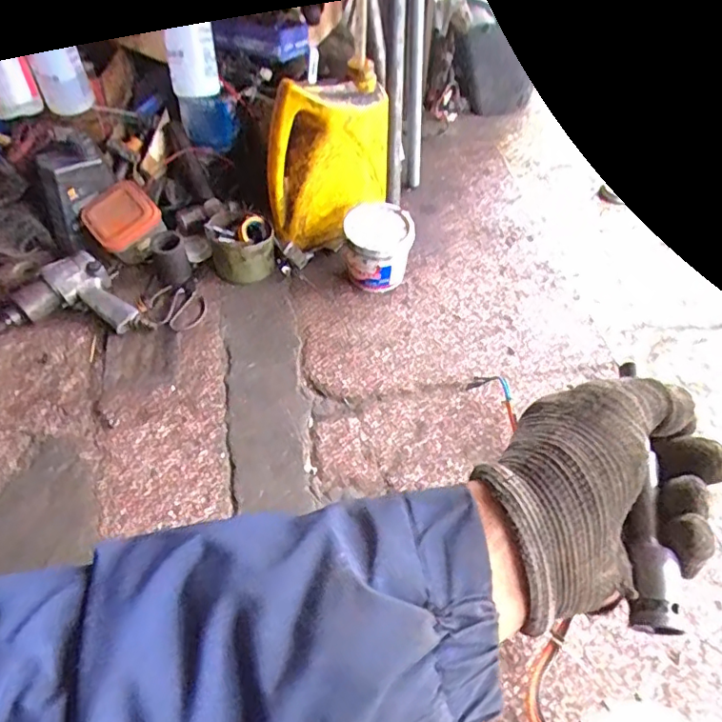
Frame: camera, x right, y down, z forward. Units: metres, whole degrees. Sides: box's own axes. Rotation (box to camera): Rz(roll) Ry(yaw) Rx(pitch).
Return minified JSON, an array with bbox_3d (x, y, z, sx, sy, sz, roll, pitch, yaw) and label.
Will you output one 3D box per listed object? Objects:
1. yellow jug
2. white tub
[{"bbox_3d":[-0.058,-0.351,1.037,0.221,0.286,0.114,-36,62,-27],"label":"yellow jug"},{"bbox_3d":[0.031,-0.203,1.040,0.120,0.116,0.117,6,52,2],"label":"white tub"}]

